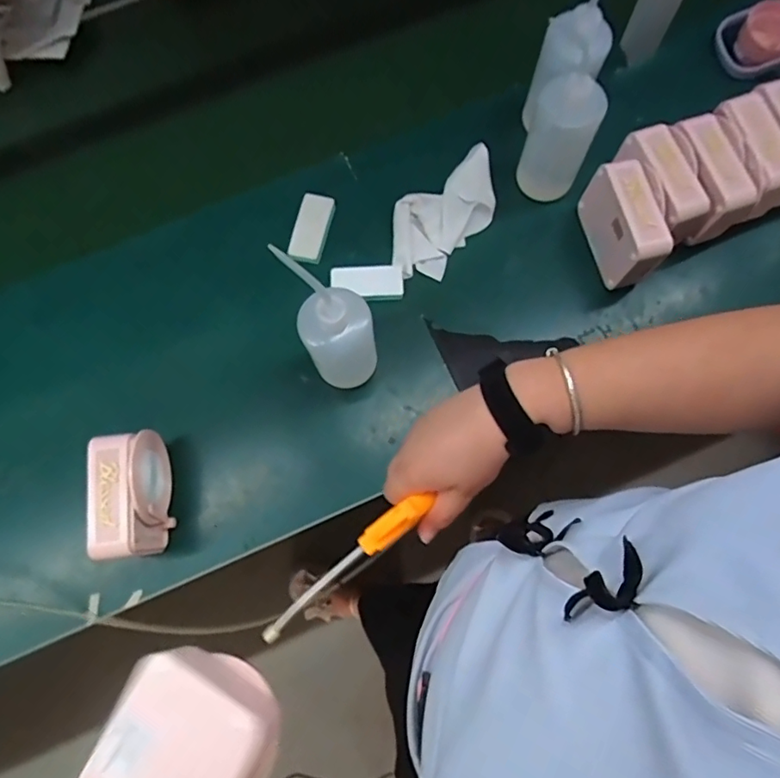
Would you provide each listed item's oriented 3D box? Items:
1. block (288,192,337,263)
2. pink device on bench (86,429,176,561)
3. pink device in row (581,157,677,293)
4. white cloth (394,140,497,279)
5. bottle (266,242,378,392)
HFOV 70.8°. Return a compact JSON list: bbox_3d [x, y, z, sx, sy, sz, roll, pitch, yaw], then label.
[{"bbox_3d":[-0.104,-0.213,0.727,0.046,0.014,0.094,12,77,5],"label":"block"},{"bbox_3d":[-0.286,0.118,0.609,0.053,0.094,0.129,-9,76,0],"label":"pink device on bench"},{"bbox_3d":[0.279,-0.193,0.665,0.049,0.104,0.130,-17,76,-2],"label":"pink device in row"},{"bbox_3d":[0.074,-0.235,0.725,0.098,0.024,0.194,38,80,11],"label":"white cloth"},{"bbox_3d":[-0.056,-0.065,0.573,0.074,0.236,0.068,-20,76,-3],"label":"bottle"}]

